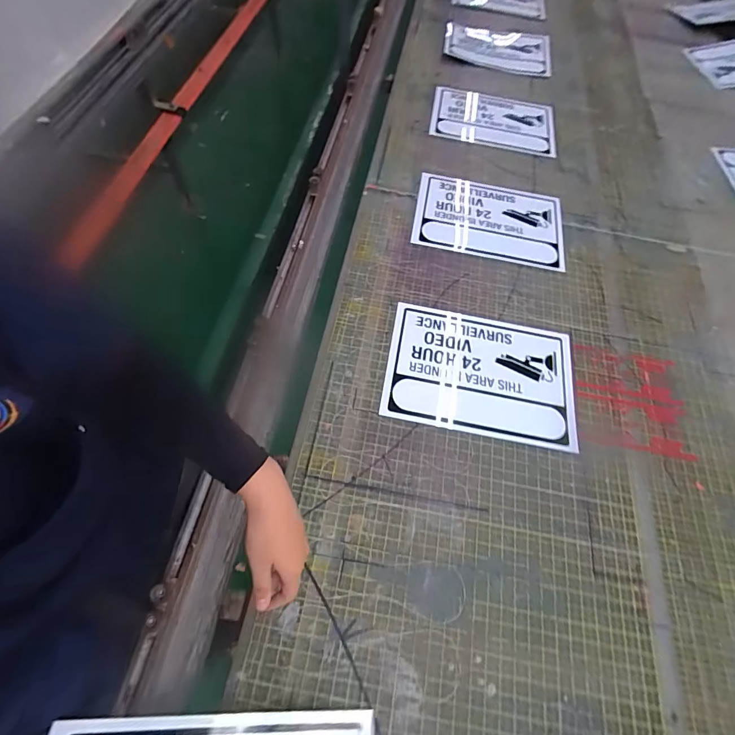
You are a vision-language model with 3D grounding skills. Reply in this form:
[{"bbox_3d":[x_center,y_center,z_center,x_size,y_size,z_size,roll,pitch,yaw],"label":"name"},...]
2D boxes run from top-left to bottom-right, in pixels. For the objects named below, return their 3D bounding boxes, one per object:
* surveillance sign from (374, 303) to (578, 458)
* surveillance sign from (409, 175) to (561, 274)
[{"bbox_3d":[0.214,0.008,0.726,0.347,0.010,0.249,11,65,2],"label":"surveillance sign"},{"bbox_3d":[0.289,-0.353,0.908,0.342,0.014,0.232,12,68,2],"label":"surveillance sign"}]

